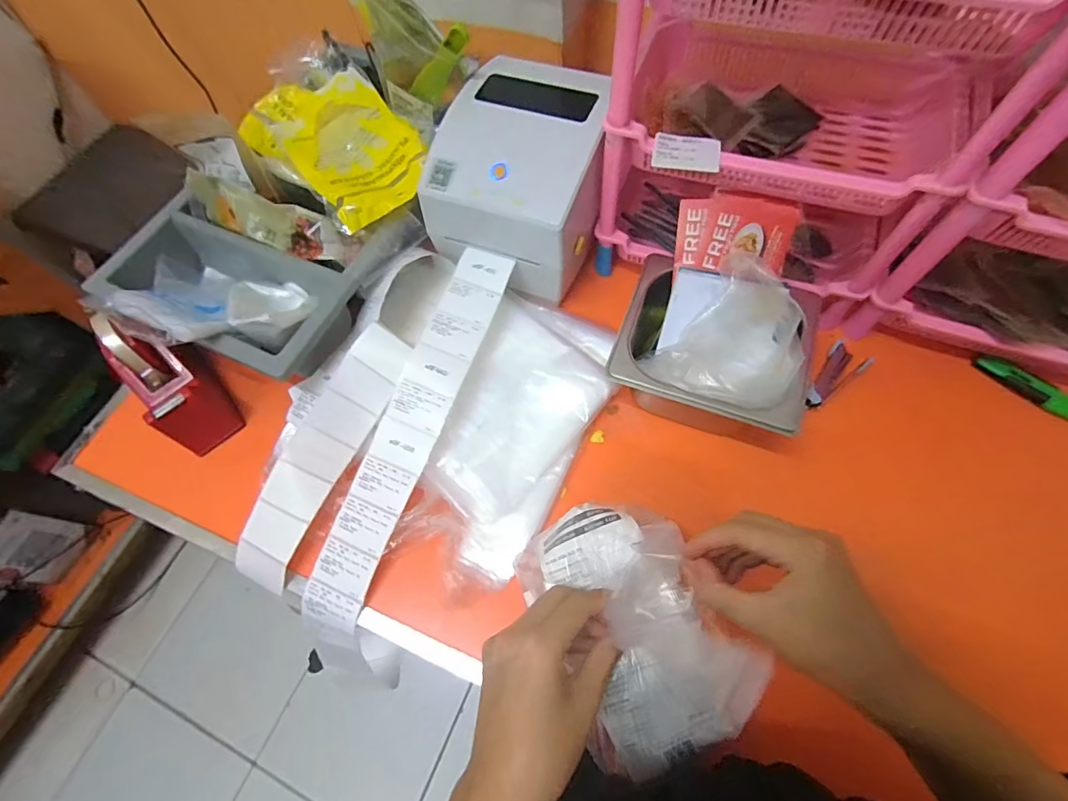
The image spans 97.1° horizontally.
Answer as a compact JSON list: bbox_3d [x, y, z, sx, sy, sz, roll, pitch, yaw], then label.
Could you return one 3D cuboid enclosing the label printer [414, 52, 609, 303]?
[{"bbox_3d":[-0.014,-0.243,0.540,0.168,0.150,0.184,22,68,13],"label":"label printer"}]

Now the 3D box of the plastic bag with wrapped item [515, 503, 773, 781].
[{"bbox_3d":[0.073,0.158,0.334,0.114,0.037,0.172,-26,66,-9],"label":"plastic bag with wrapped item"}]

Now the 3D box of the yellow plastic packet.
[{"bbox_3d":[-0.235,-0.304,0.550,0.146,0.048,0.264,-42,69,-15],"label":"yellow plastic packet"}]

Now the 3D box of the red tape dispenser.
[{"bbox_3d":[-0.390,-0.017,0.505,0.072,0.121,0.119,-43,69,-16],"label":"red tape dispenser"}]

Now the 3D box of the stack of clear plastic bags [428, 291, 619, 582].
[{"bbox_3d":[-0.014,0.029,0.504,0.144,0.039,0.309,19,67,12],"label":"stack of clear plastic bags"}]

